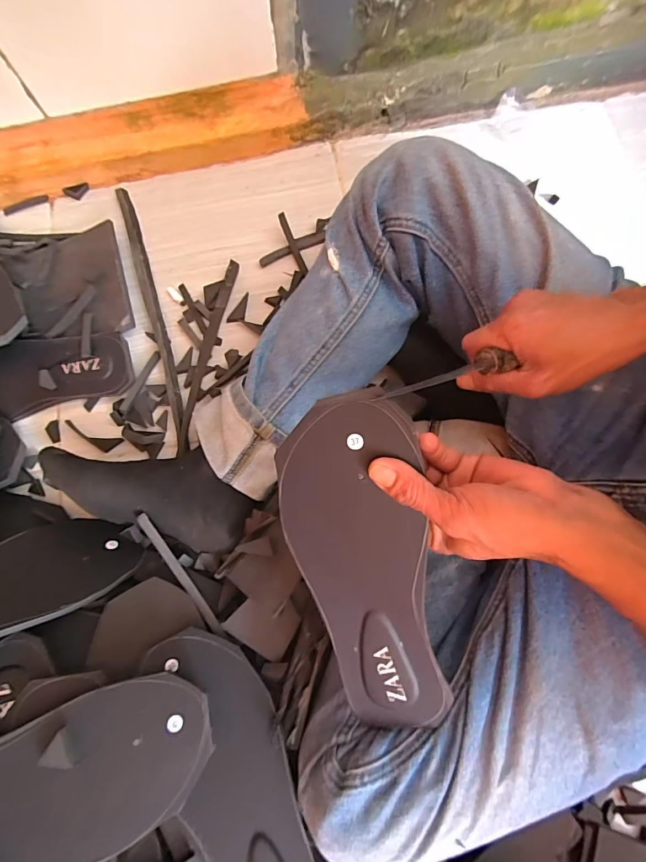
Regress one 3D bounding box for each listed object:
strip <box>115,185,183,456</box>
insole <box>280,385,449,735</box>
[{"bbox_3d":[-0.214,-0.151,0.520,0.020,0.011,0.376,-18,77,-3],"label":"strip"},{"bbox_3d":[0.027,0.098,0.292,0.094,0.010,0.247,-7,102,12],"label":"insole"}]

